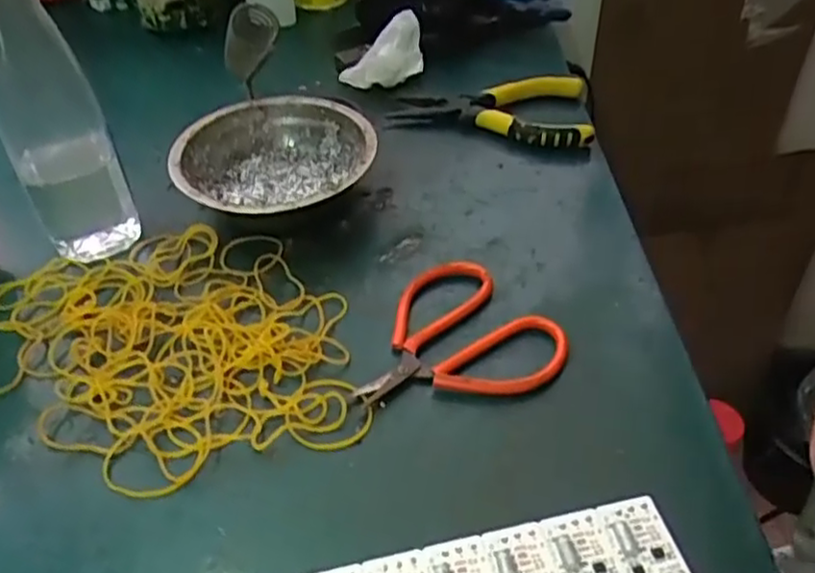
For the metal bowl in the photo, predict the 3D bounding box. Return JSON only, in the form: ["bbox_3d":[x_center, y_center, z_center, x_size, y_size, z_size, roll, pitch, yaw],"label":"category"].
[{"bbox_3d":[-0.085,-0.076,0.442,0.124,0.043,0.124,0,44,0],"label":"metal bowl"}]

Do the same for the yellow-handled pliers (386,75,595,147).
[{"bbox_3d":[0.062,-0.128,0.492,0.138,0.028,0.065,0,44,1],"label":"yellow-handled pliers"}]

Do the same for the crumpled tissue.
[{"bbox_3d":[-0.017,-0.184,0.530,0.065,0.048,0.028,-24,49,-22],"label":"crumpled tissue"}]

